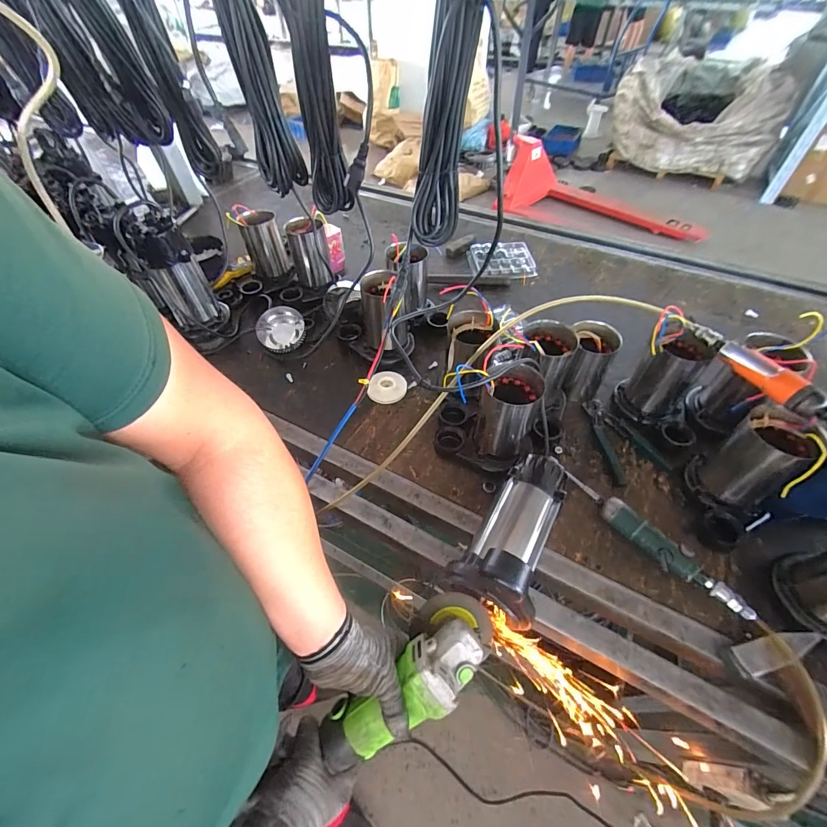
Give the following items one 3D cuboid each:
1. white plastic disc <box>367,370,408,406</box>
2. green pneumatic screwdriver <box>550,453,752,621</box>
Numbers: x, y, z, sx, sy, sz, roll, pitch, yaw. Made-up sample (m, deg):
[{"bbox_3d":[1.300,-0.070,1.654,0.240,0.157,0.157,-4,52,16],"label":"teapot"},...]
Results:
[{"bbox_3d":[-0.054,-0.054,0.799,0.078,0.011,0.079,-1,52,1],"label":"white plastic disc"},{"bbox_3d":[0.345,0.184,0.582,0.034,0.054,0.280,-31,57,-20],"label":"green pneumatic screwdriver"}]

